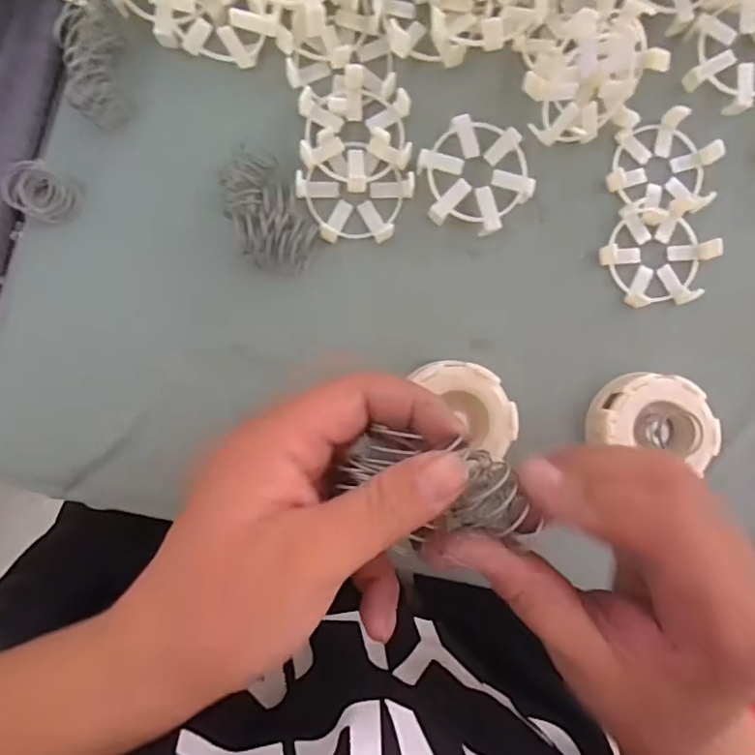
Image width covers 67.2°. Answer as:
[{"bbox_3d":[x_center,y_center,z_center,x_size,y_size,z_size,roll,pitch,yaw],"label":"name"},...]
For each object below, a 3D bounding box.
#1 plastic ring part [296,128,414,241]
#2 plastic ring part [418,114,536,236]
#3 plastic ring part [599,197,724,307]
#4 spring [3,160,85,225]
[{"bbox_3d":[-0.011,-0.099,0.295,0.058,0.013,0.055,-2,90,-5],"label":"plastic ring part"},{"bbox_3d":[0.051,-0.105,0.298,0.059,0.015,0.055,0,90,-5],"label":"plastic ring part"},{"bbox_3d":[0.152,-0.067,0.306,0.061,0.013,0.054,-8,91,-5],"label":"plastic ring part"},{"bbox_3d":[-0.161,-0.090,0.273,0.026,0.021,0.026,0,90,-5],"label":"spring"}]

